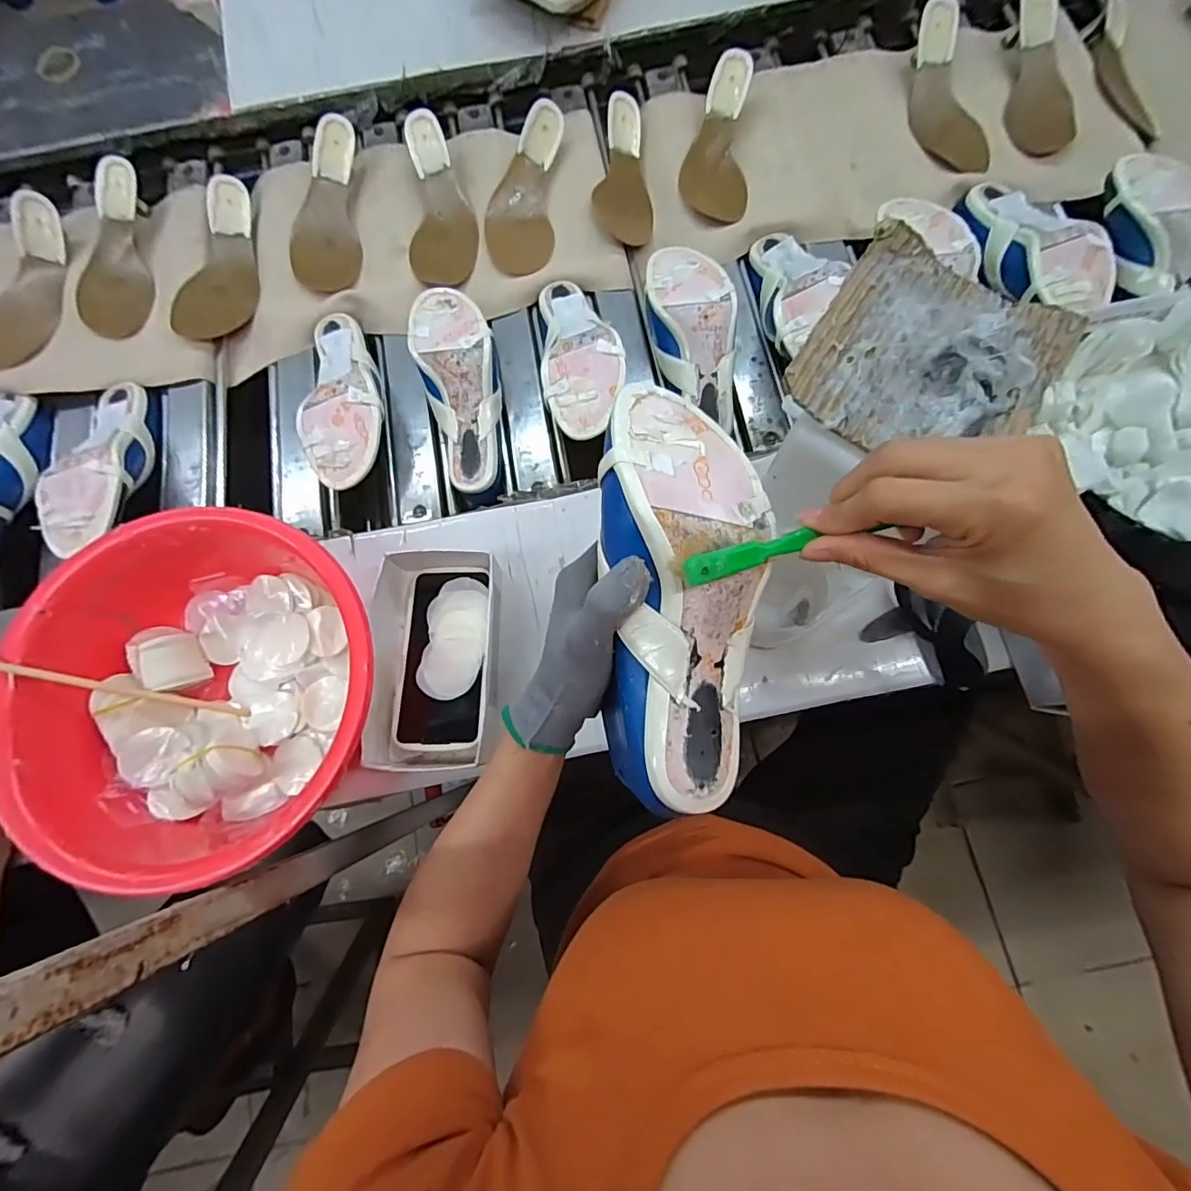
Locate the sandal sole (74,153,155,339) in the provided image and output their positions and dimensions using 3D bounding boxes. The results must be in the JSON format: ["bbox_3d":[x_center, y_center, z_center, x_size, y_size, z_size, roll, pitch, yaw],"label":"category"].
[{"bbox_3d":[-0.613,-0.428,0.652,0.092,0.044,0.221,-9,77,-2],"label":"sandal sole"}]

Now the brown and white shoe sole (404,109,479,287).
[{"bbox_3d":[-0.195,-0.494,0.653,0.086,0.041,0.227,-5,77,-1],"label":"brown and white shoe sole"}]

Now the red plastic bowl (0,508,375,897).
[{"bbox_3d":[-0.314,0.081,0.437,0.274,0.097,0.257,0,77,1],"label":"red plastic bowl"}]

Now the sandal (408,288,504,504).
[{"bbox_3d":[-0.144,-0.219,0.575,0.083,0.058,0.239,-12,92,-2],"label":"sandal"}]

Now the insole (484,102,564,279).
[{"bbox_3d":[-0.092,-0.510,0.654,0.085,0.036,0.225,4,77,2],"label":"insole"}]

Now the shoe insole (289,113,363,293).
[{"bbox_3d":[-0.339,-0.492,0.666,0.076,0.023,0.210,3,90,1],"label":"shoe insole"}]

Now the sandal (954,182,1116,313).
[{"bbox_3d":[0.490,-0.392,0.585,0.087,0.060,0.225,-11,61,-2],"label":"sandal"}]

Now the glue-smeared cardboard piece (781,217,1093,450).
[{"bbox_3d":[0.232,-0.168,0.353,0.153,0.032,0.163,33,79,8],"label":"glue-smeared cardboard piece"}]

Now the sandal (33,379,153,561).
[{"bbox_3d":[-0.528,-0.145,0.563,0.084,0.050,0.218,-6,62,-1],"label":"sandal"}]

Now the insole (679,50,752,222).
[{"bbox_3d":[0.160,-0.578,0.658,0.087,0.036,0.228,10,77,3],"label":"insole"}]

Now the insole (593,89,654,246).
[{"bbox_3d":[0.038,-0.548,0.673,0.081,0.019,0.215,5,78,-28],"label":"insole"}]

